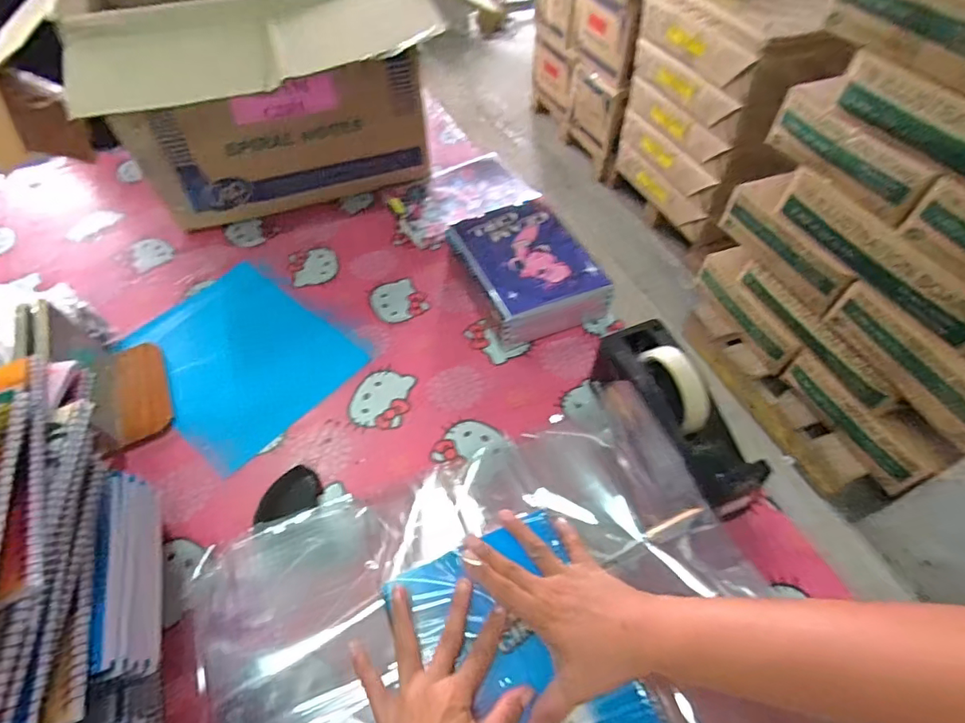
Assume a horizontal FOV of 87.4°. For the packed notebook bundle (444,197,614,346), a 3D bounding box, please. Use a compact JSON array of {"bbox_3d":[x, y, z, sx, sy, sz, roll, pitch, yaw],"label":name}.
[{"bbox_3d":[0.058,-0.128,0.691,0.154,0.058,0.202,-20,55,-13],"label":"packed notebook bundle"}]

